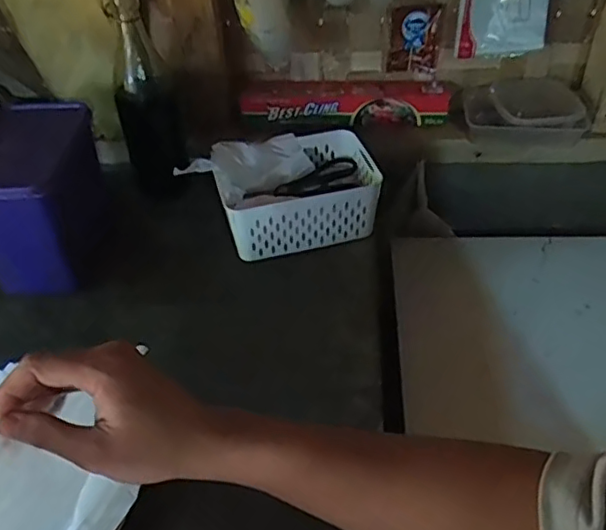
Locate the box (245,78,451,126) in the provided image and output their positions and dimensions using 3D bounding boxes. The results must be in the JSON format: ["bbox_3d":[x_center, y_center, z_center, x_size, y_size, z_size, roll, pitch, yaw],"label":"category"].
[{"bbox_3d":[0.065,-0.253,0.929,0.311,0.052,0.065,5,42,8],"label":"box"}]

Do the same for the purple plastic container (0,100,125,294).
[{"bbox_3d":[-0.318,-0.085,0.749,0.104,0.177,0.187,0,42,3],"label":"purple plastic container"}]

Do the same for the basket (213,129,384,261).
[{"bbox_3d":[-0.008,-0.103,0.819,0.205,0.077,0.151,-12,42,-10],"label":"basket"}]

